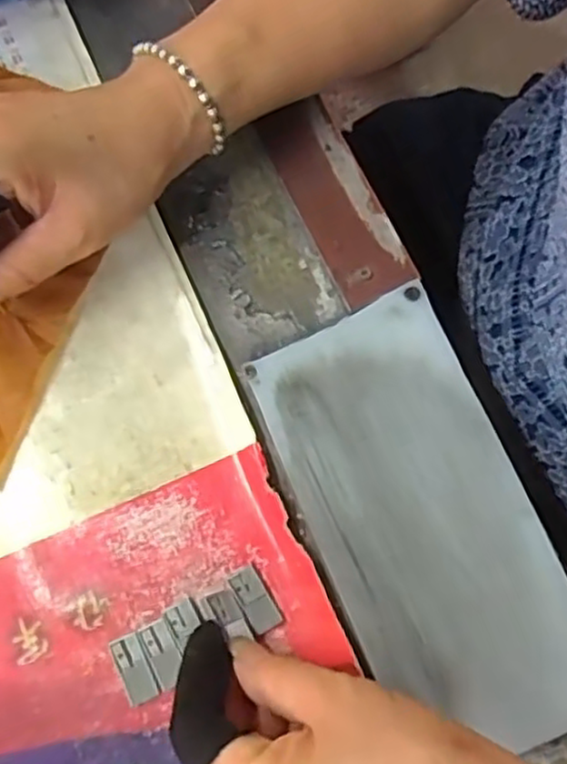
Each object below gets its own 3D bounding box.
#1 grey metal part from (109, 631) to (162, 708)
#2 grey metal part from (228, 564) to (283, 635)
[{"bbox_3d":[-0.064,0.123,0.309,0.015,0.006,0.028,-24,79,-5],"label":"grey metal part"},{"bbox_3d":[-0.013,0.094,0.315,0.013,0.004,0.028,-32,80,-6],"label":"grey metal part"}]

